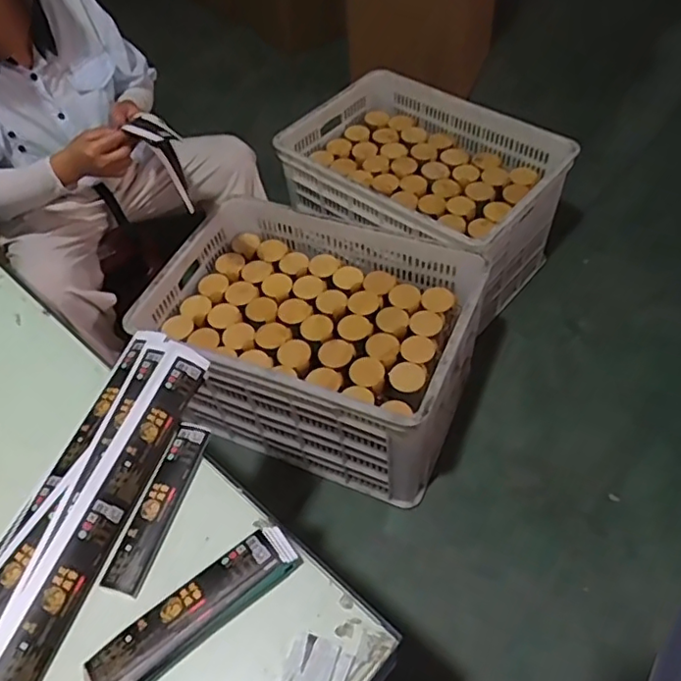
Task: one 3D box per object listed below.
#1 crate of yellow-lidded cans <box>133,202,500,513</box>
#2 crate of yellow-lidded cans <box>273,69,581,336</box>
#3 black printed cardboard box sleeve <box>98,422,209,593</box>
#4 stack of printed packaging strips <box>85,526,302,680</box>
[{"bbox_3d":[-0.039,0.007,1.312,0.607,0.364,0.452,17,55,17],"label":"crate of yellow-lidded cans"},{"bbox_3d":[0.193,-0.369,1.545,0.623,0.378,0.498,34,62,27],"label":"crate of yellow-lidded cans"},{"bbox_3d":[-0.188,0.170,0.628,0.038,0.009,0.185,10,53,13],"label":"black printed cardboard box sleeve"},{"bbox_3d":[-0.132,0.250,0.552,0.202,0.028,0.050,-35,57,-21],"label":"stack of printed packaging strips"}]

